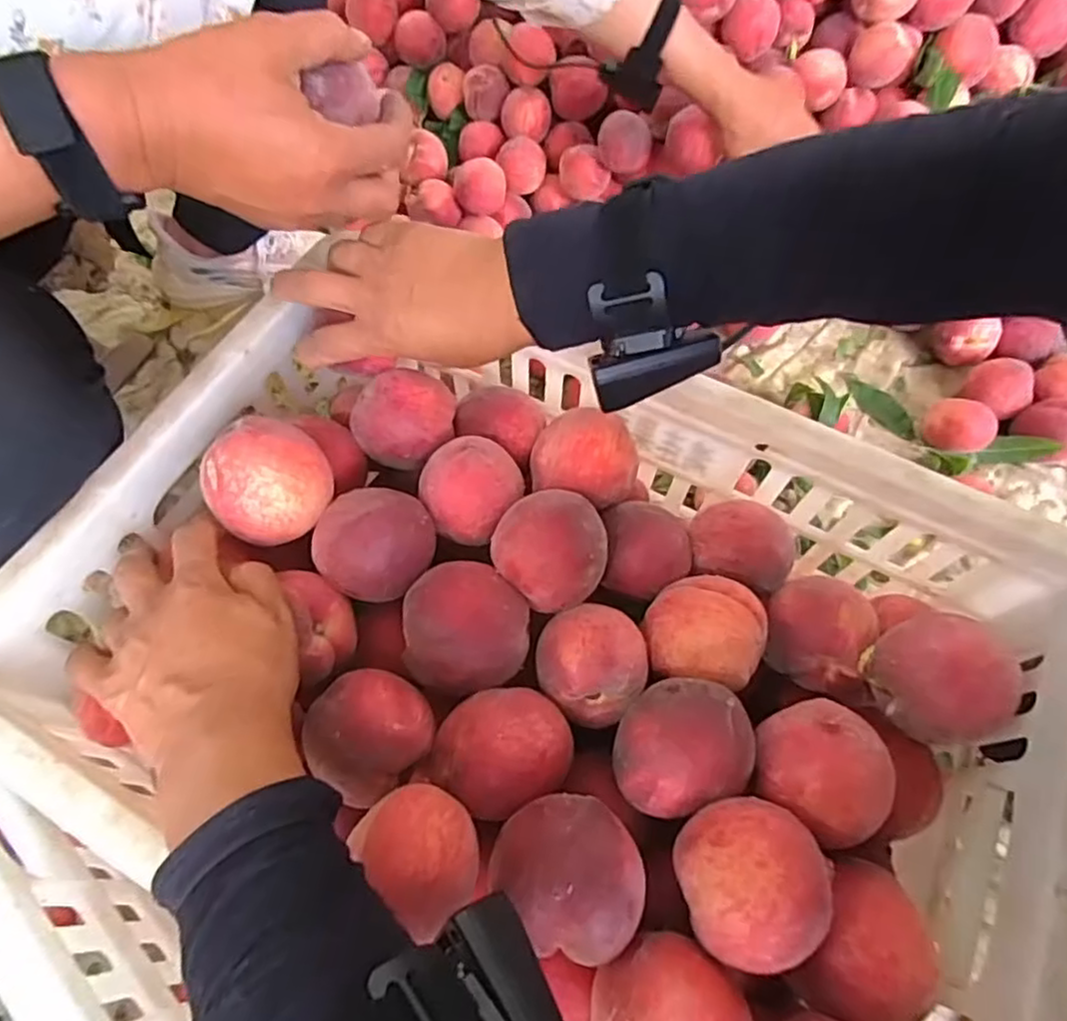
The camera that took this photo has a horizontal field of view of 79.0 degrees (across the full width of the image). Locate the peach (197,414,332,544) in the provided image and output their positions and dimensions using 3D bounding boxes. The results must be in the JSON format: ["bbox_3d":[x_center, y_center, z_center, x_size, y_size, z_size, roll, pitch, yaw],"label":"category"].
[{"bbox_3d":[-0.146,-0.012,0.367,0.066,0.056,0.057,-34,67,-18],"label":"peach"}]

